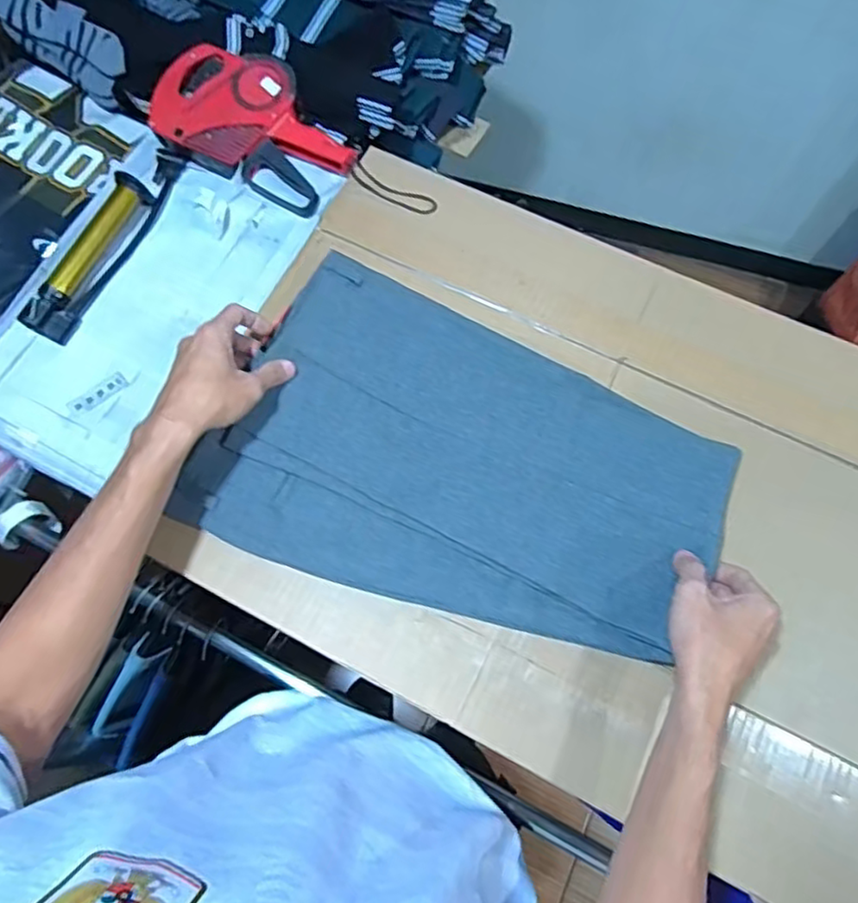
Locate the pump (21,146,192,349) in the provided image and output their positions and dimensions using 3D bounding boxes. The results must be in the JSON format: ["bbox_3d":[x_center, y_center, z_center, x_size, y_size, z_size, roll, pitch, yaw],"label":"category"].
[{"bbox_3d":[-0.343,-0.234,0.697,0.041,0.036,0.260,23,71,7],"label":"pump"}]

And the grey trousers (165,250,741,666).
[{"bbox_3d":[0.033,0.017,0.600,0.440,0.026,0.293,25,72,8],"label":"grey trousers"}]

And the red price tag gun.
[{"bbox_3d":[-0.192,-0.368,0.730,0.218,0.062,0.129,28,72,9],"label":"red price tag gun"}]

